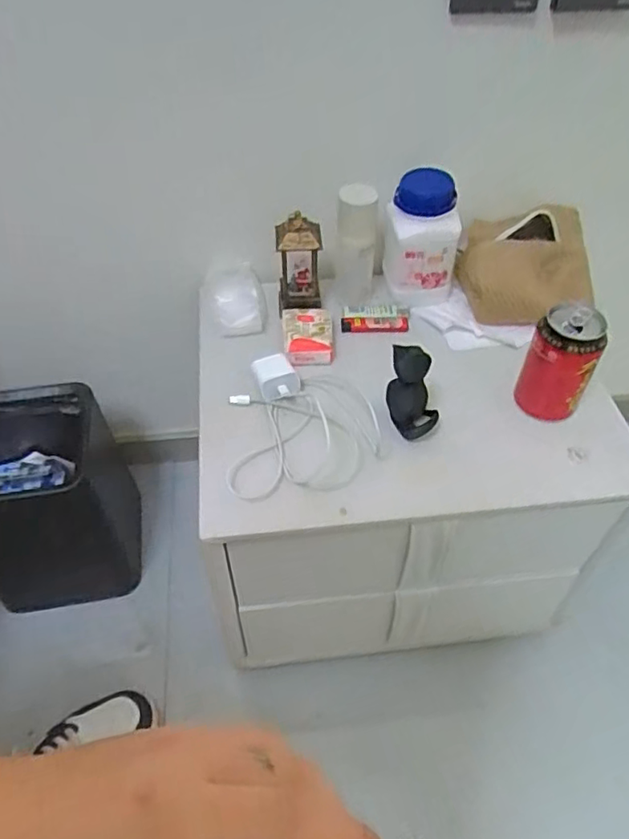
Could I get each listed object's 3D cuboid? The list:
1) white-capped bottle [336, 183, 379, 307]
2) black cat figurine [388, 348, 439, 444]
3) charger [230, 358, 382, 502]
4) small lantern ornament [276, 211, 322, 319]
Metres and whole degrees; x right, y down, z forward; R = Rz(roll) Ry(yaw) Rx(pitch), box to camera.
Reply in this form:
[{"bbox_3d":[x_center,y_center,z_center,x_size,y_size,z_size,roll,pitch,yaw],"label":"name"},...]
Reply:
[{"bbox_3d":[0.050,-0.204,0.715,0.046,0.144,0.050,3,50,2],"label":"white-capped bottle"},{"bbox_3d":[0.099,-0.030,0.599,0.058,0.100,0.046,17,52,14],"label":"black cat figurine"},{"bbox_3d":[-0.010,0.000,0.618,0.153,0.030,0.175,-3,50,-3],"label":"charger"},{"bbox_3d":[-0.019,-0.184,0.717,0.052,0.106,0.055,-2,50,-2],"label":"small lantern ornament"}]

